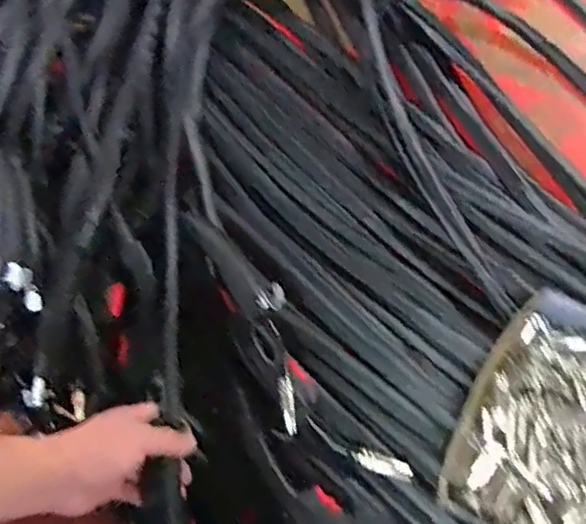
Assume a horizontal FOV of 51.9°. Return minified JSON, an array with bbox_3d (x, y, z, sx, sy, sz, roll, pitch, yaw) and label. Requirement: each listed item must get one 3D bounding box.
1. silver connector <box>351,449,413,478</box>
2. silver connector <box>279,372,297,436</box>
[{"bbox_3d":[0.093,0.210,0.628,0.064,0.016,0.018,15,71,10],"label":"silver connector"},{"bbox_3d":[-0.005,0.147,0.615,0.014,0.009,0.059,-8,88,-3],"label":"silver connector"}]

